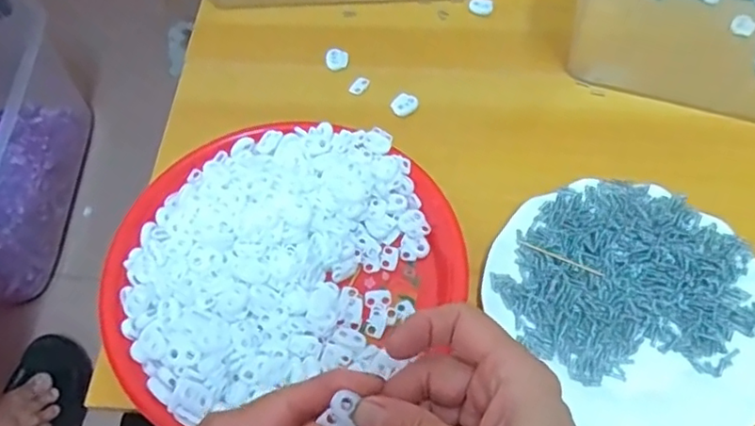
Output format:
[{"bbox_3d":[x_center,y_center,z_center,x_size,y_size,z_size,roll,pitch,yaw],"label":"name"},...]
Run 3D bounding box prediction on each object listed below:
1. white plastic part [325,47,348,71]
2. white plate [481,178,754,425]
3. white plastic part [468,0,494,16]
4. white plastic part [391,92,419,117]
[{"bbox_3d":[-0.036,-0.136,0.533,0.020,0.007,0.020,-1,61,2],"label":"white plastic part"},{"bbox_3d":[0.168,0.065,0.411,0.179,0.035,0.185,-31,64,-14],"label":"white plate"},{"bbox_3d":[0.096,-0.192,0.563,0.022,0.007,0.017,7,62,6],"label":"white plastic part"},{"bbox_3d":[0.023,-0.090,0.507,0.019,0.008,0.020,23,65,14],"label":"white plastic part"}]

